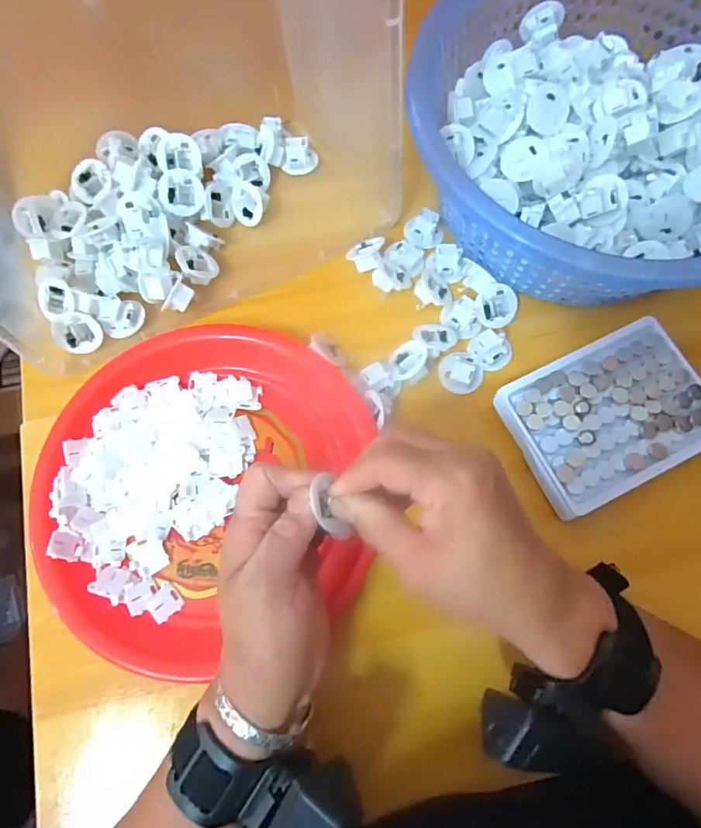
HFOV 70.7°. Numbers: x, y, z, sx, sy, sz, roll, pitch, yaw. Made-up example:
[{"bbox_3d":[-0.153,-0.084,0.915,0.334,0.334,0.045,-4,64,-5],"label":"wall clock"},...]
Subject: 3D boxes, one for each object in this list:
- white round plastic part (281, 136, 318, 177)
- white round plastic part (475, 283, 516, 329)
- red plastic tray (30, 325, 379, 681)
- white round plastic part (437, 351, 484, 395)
[{"bbox_3d":[-0.043,-0.218,0.418,0.028,0.017,0.024,-2,74,-1],"label":"white round plastic part"},{"bbox_3d":[0.111,-0.083,0.379,0.030,0.012,0.031,0,74,0],"label":"white round plastic part"},{"bbox_3d":[-0.098,0.043,0.345,0.229,0.038,0.236,-29,76,-8],"label":"red plastic tray"},{"bbox_3d":[0.084,-0.031,0.371,0.033,0.018,0.031,0,74,0],"label":"white round plastic part"}]

